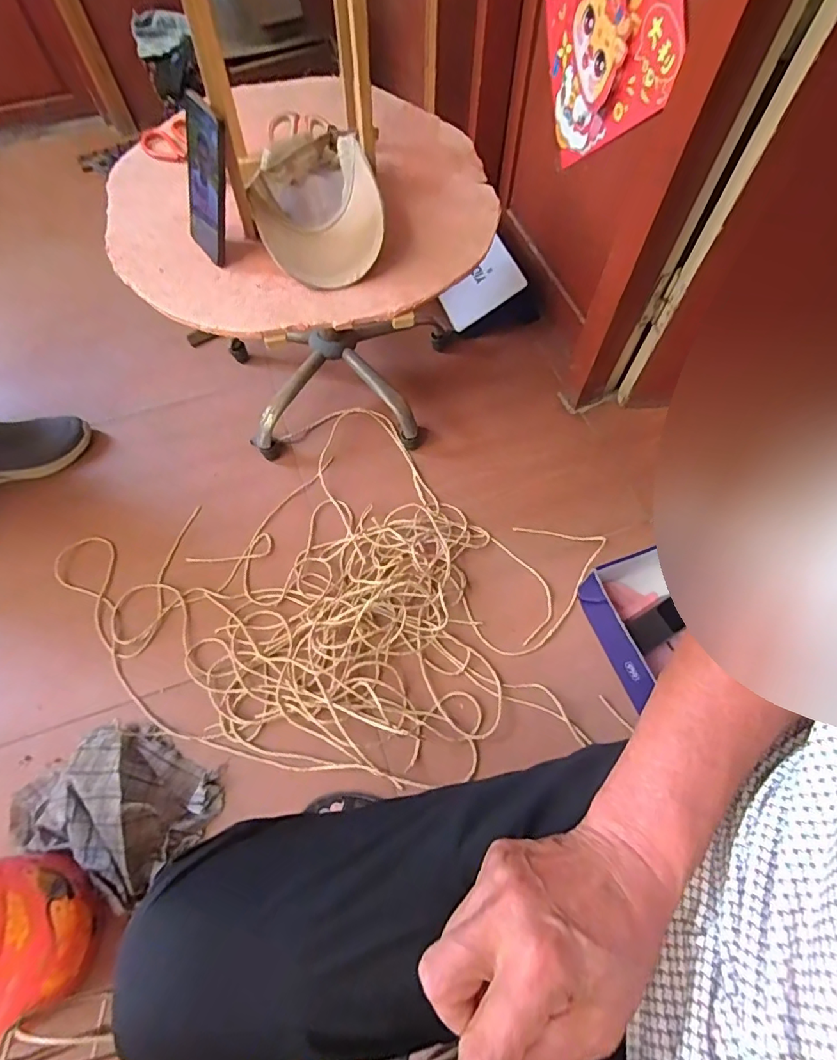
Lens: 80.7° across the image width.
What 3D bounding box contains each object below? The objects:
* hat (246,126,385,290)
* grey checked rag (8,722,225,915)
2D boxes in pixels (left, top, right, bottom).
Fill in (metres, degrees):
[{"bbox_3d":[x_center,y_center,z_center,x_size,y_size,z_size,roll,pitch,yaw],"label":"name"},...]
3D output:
[{"bbox_3d":[-0.141,-0.445,0.663,0.158,0.078,0.242,-13,65,-7],"label":"hat"},{"bbox_3d":[-0.448,0.398,0.726,0.267,0.065,0.193,22,67,8],"label":"grey checked rag"}]

